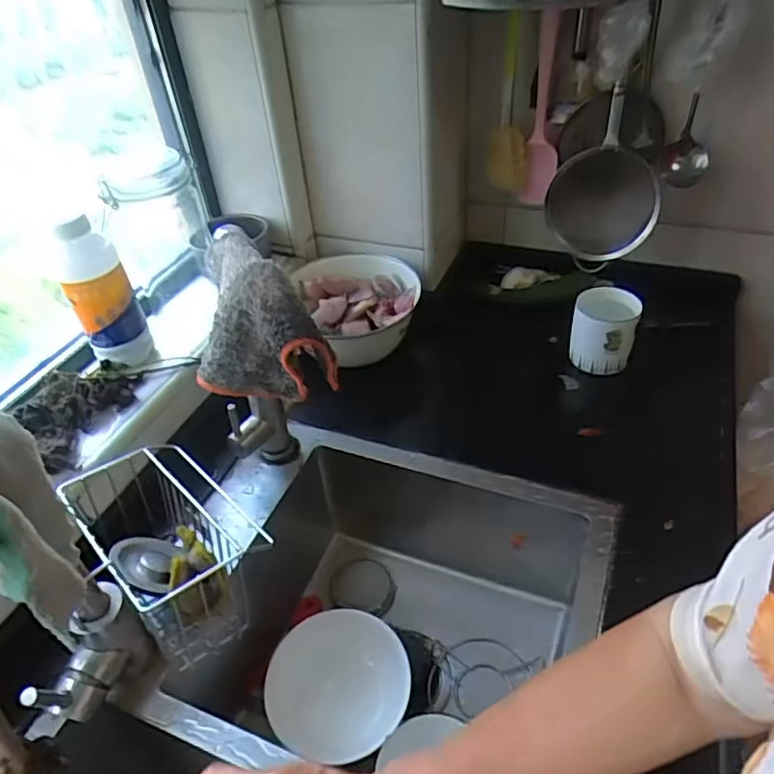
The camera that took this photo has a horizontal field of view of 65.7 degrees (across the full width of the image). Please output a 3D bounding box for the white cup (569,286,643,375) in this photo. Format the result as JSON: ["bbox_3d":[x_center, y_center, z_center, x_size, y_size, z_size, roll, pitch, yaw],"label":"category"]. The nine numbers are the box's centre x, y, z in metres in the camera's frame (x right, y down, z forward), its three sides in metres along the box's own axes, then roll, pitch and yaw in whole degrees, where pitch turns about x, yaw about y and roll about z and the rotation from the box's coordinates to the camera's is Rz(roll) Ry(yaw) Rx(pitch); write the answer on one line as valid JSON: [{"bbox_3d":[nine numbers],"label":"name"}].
[{"bbox_3d":[0.280,-0.069,0.778,0.075,0.100,0.075,13,44,19],"label":"white cup"}]

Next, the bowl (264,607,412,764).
[{"bbox_3d":[-0.052,0.308,0.627,0.144,0.045,0.131,-3,41,2],"label":"bowl"}]

